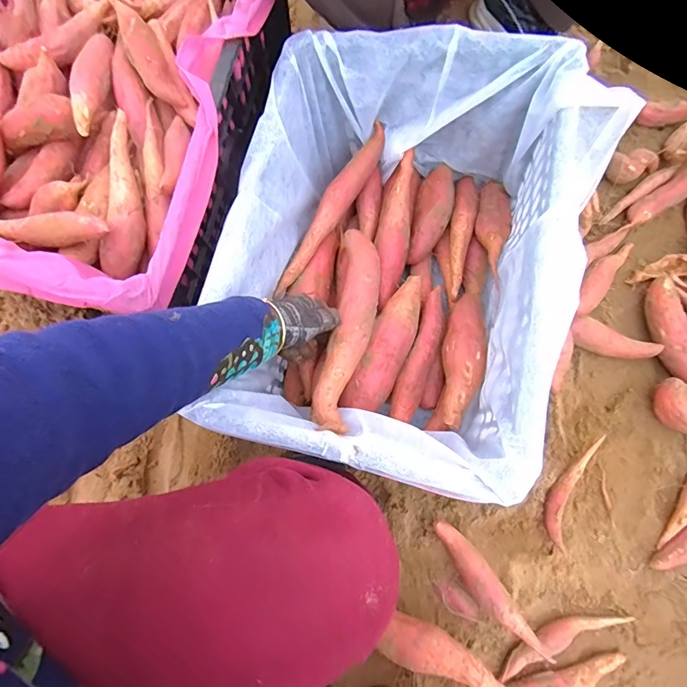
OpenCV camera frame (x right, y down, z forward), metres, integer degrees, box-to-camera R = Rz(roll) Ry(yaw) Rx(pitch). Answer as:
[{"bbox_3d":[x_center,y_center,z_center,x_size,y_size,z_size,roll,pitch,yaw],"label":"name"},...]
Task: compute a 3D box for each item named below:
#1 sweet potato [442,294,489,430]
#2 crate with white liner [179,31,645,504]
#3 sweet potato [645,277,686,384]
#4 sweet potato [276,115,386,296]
[{"bbox_3d":[0.166,0.015,0.596,0.052,0.070,0.199,11,80,2],"label":"sweet potato"},{"bbox_3d":[0.062,-0.102,0.537,0.380,0.251,0.484,15,80,3],"label":"crate with white liner"},{"bbox_3d":[0.526,0.010,0.652,0.069,0.054,0.233,-17,80,-3],"label":"sweet potato"},{"bbox_3d":[-0.016,-0.192,0.613,0.035,0.031,0.291,28,81,5],"label":"sweet potato"}]

